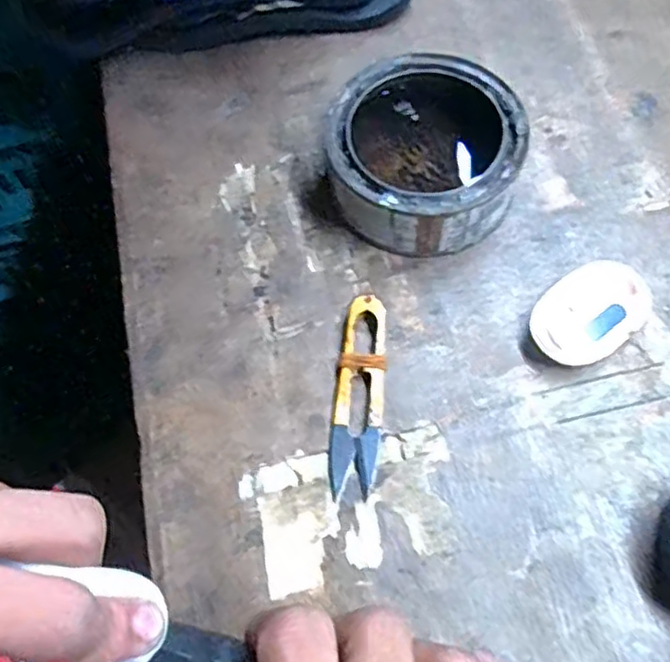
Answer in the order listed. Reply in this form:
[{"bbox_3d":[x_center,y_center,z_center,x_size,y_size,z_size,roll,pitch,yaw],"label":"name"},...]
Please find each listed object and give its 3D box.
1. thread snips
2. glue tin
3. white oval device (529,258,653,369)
[{"bbox_3d":[0.012,0.030,0.331,0.024,0.011,0.098,5,66,6],"label":"thread snips"},{"bbox_3d":[0.049,-0.097,0.368,0.098,0.044,0.103,-1,65,3],"label":"glue tin"},{"bbox_3d":[0.128,-0.008,0.339,0.064,0.018,0.042,-32,68,-11],"label":"white oval device"}]

